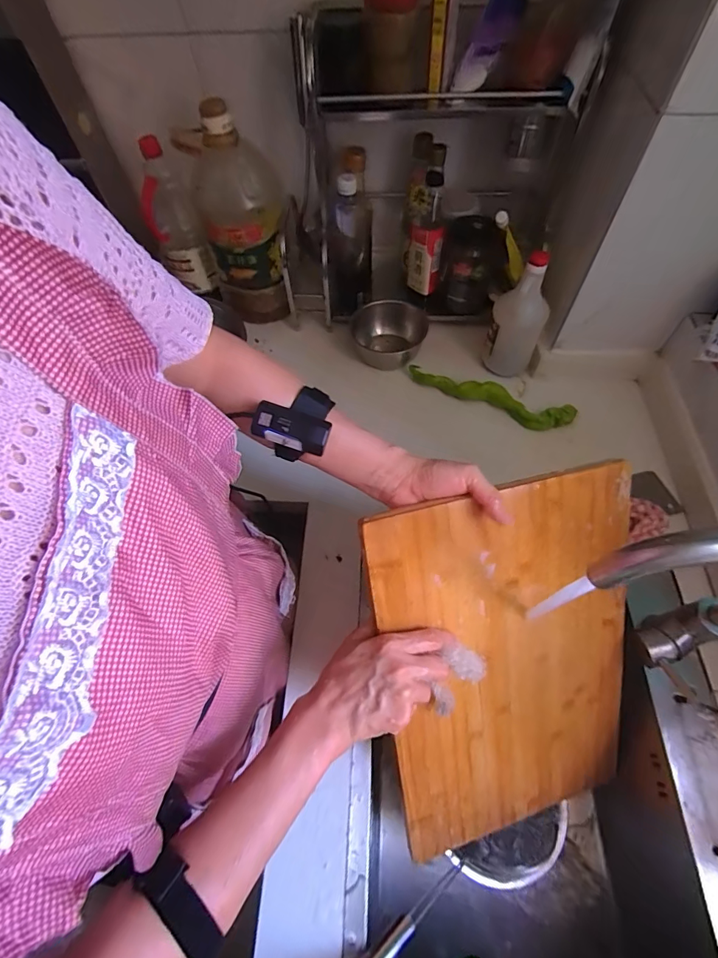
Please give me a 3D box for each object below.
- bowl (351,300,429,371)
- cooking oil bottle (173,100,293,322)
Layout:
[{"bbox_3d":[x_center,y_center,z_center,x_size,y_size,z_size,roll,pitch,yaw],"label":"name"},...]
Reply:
[{"bbox_3d":[0.056,-0.272,0.816,0.133,0.061,0.135,-1,60,2],"label":"bowl"},{"bbox_3d":[-0.211,-0.460,0.768,0.137,0.331,0.139,-14,61,-5],"label":"cooking oil bottle"}]

